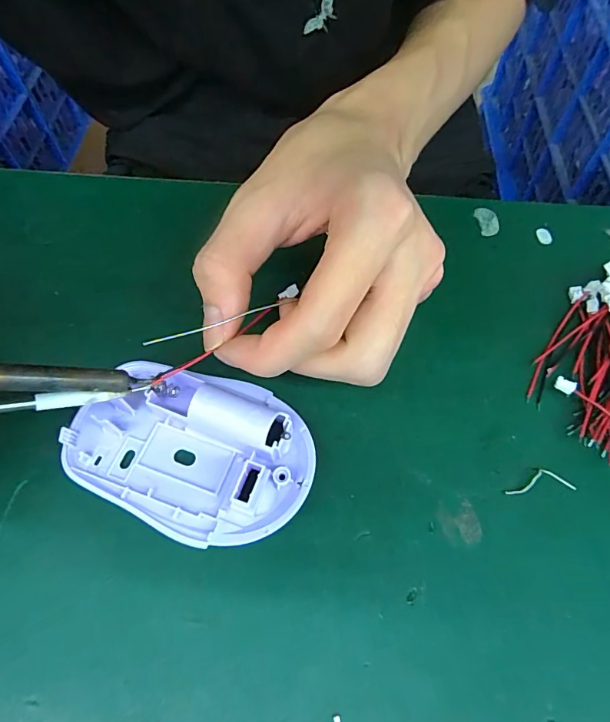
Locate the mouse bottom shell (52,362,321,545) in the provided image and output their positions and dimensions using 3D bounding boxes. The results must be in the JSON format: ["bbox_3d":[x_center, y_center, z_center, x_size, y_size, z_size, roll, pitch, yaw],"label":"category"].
[{"bbox_3d":[-0.045,0.032,0.164,0.094,0.020,0.059,15,64,10],"label":"mouse bottom shell"}]

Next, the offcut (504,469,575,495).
[{"bbox_3d":[0.087,0.045,0.161,0.025,0.004,0.008,-4,62,0],"label":"offcut"}]

